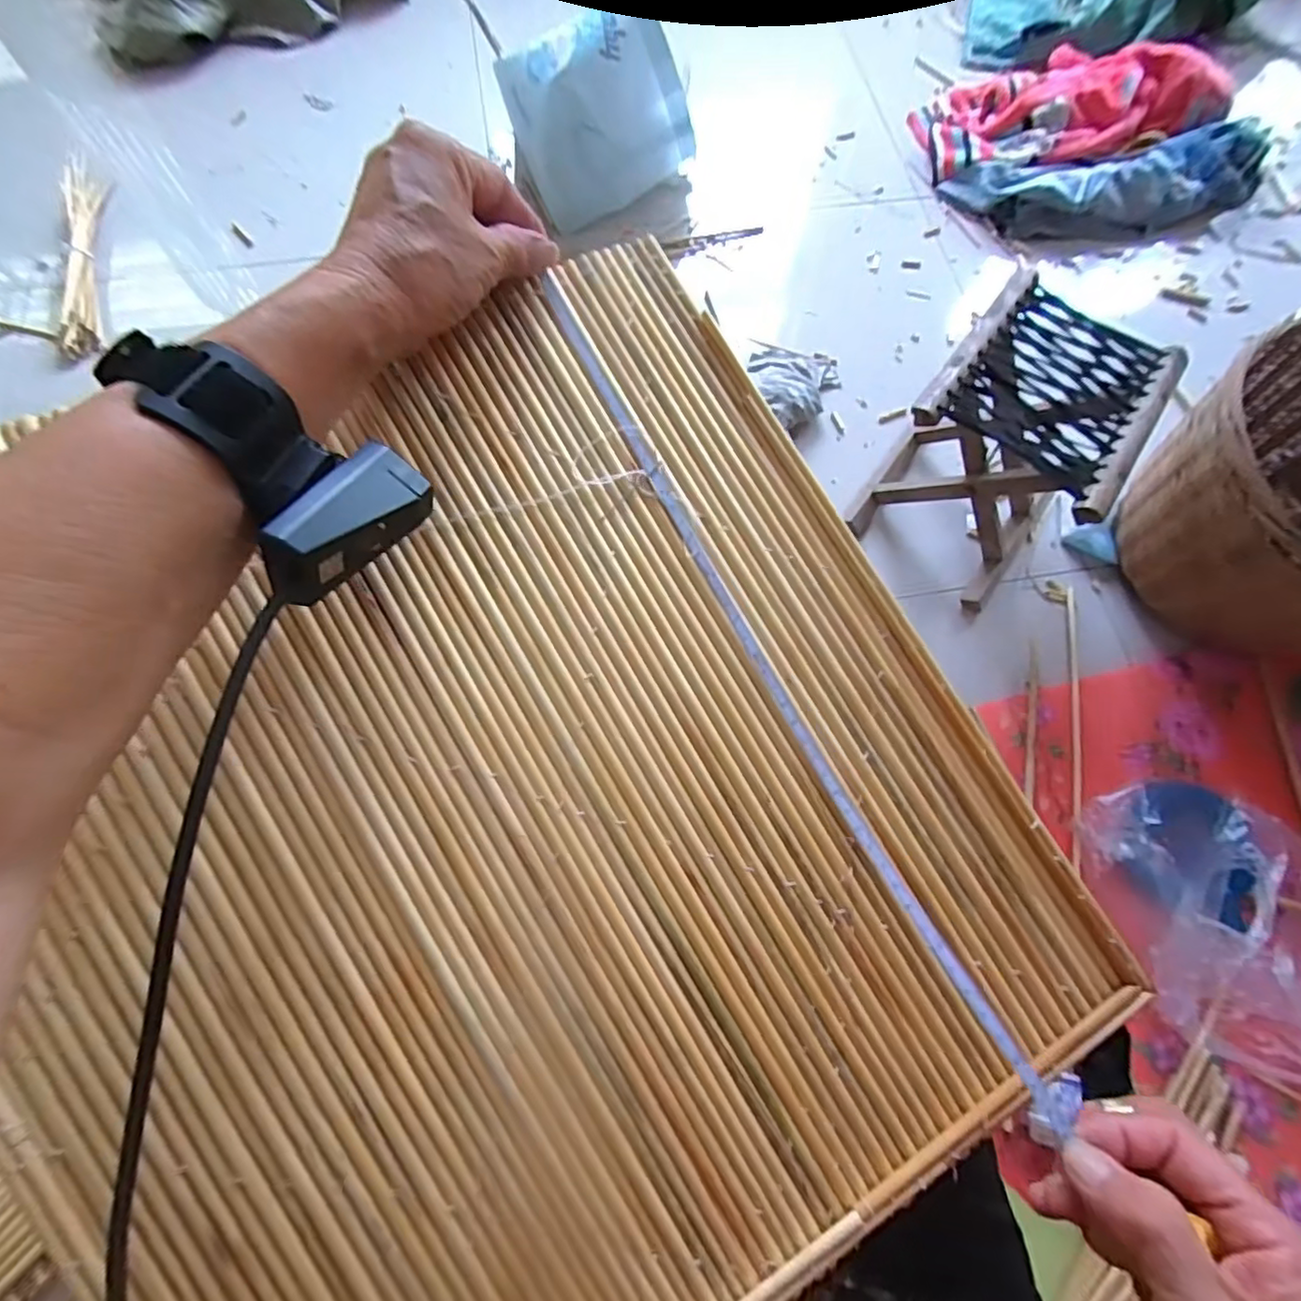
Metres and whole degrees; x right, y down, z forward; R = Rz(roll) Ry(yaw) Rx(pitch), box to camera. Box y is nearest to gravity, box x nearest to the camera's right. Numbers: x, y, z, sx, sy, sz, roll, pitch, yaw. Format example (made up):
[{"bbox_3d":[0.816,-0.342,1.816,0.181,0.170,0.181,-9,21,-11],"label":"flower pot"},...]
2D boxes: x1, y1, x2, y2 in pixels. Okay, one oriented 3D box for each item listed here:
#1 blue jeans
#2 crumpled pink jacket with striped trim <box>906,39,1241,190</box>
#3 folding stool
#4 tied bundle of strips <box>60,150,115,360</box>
[{"bbox_3d":[0.838,-0.845,1.100,0.561,0.089,0.152,-6,71,-4],"label":"blue jeans"},{"bbox_3d":[0.782,-1.031,1.141,0.517,0.130,0.293,-6,71,-4],"label":"crumpled pink jacket with striped trim"},{"bbox_3d":[0.461,-0.266,0.807,0.231,0.241,0.261,35,73,10],"label":"folding stool"},{"bbox_3d":[-0.946,-0.678,1.015,0.062,0.044,0.444,-11,71,-6],"label":"tied bundle of strips"}]

